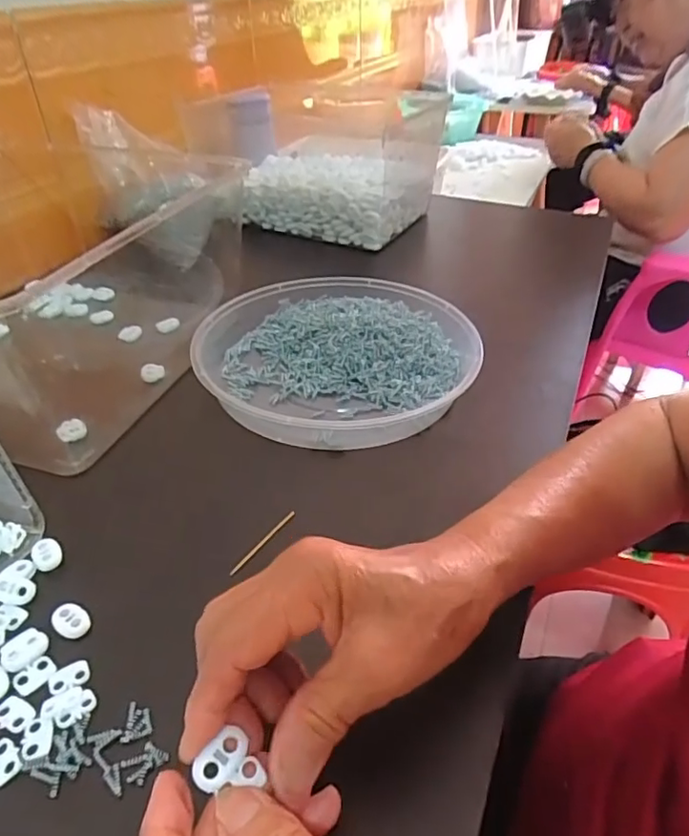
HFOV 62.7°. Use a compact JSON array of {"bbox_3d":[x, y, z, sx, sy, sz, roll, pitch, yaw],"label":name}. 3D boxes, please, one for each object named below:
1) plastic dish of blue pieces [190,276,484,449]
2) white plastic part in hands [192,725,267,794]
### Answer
[{"bbox_3d":[-0.010,-0.054,0.480,0.228,0.036,0.226,1,39,0],"label":"plastic dish of blue pieces"},{"bbox_3d":[-0.044,0.130,0.210,0.022,0.007,0.021,-25,72,-28],"label":"white plastic part in hands"}]

